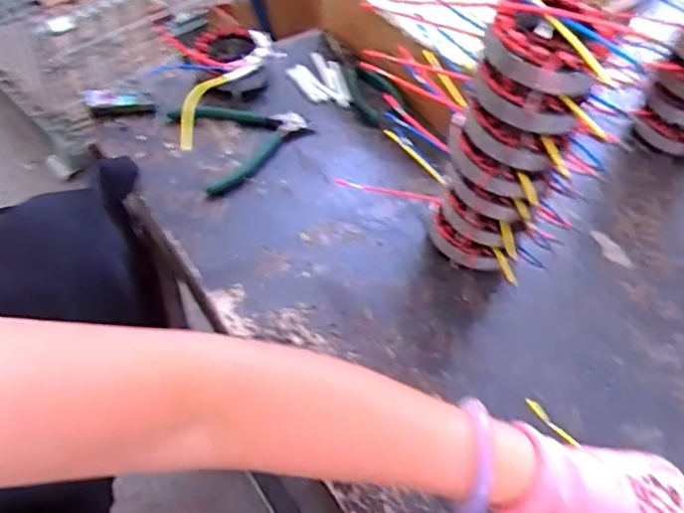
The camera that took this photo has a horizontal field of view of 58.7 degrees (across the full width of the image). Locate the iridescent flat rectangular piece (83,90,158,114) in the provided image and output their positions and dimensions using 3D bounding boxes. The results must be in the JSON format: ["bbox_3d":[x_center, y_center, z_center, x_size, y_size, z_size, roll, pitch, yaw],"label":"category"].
[{"bbox_3d":[-0.235,-0.161,0.641,0.078,0.011,0.026,4,52,-2],"label":"iridescent flat rectangular piece"}]

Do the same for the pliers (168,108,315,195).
[{"bbox_3d":[-0.096,-0.127,0.627,0.129,0.023,0.112,-20,57,-20],"label":"pliers"}]

